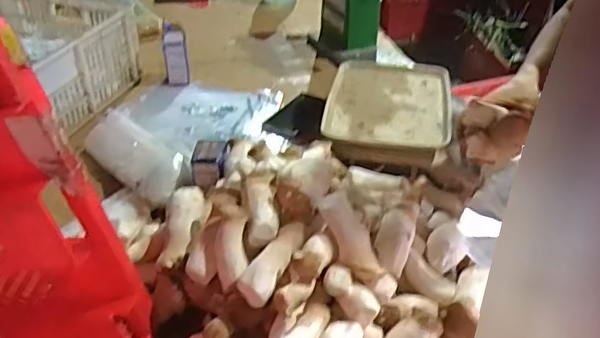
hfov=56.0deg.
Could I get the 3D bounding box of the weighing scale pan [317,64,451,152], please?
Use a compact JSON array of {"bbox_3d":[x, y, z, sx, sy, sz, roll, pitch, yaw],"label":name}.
[{"bbox_3d":[0.165,-0.131,1.041,0.216,0.019,0.292,7,37,10],"label":"weighing scale pan"}]

